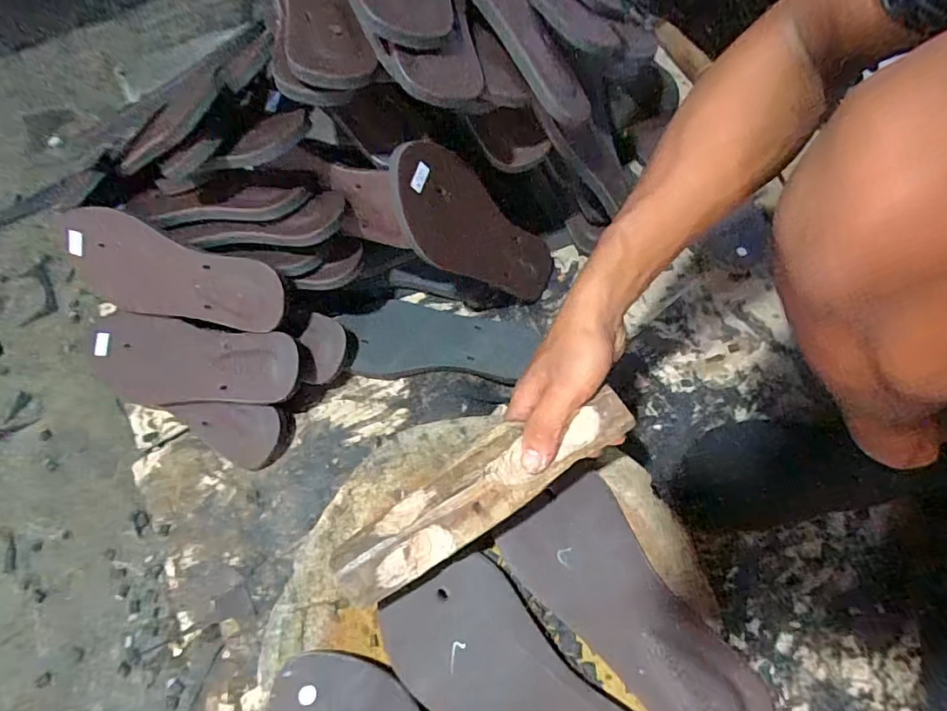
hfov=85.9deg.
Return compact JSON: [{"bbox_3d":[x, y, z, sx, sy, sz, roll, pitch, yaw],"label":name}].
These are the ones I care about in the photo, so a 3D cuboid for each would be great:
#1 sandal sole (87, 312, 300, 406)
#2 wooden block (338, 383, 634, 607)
[{"bbox_3d":[-0.295,0.009,0.529,0.231,0.015,0.088,7,86,12],"label":"sandal sole"},{"bbox_3d":[0.005,0.094,0.374,0.234,0.026,0.056,-31,65,-2],"label":"wooden block"}]

